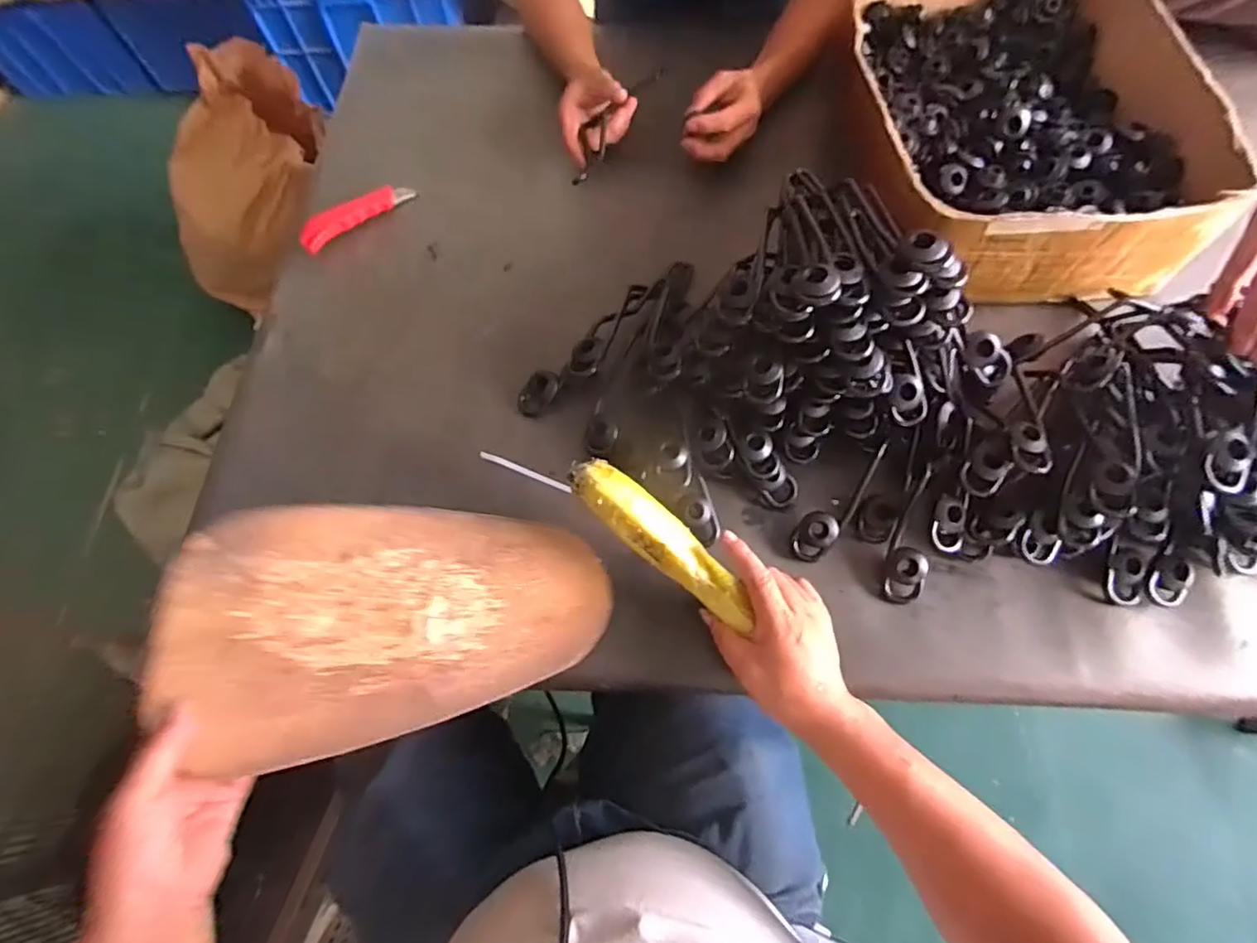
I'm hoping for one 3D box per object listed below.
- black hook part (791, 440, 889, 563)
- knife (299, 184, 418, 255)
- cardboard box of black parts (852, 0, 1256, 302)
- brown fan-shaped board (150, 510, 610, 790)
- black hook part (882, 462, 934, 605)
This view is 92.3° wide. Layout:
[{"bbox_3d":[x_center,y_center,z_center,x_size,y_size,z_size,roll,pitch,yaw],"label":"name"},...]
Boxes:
[{"bbox_3d":[0.198,0.029,0.557,0.034,0.021,0.128,40,95,17],"label":"black hook part"},{"bbox_3d":[-0.330,-0.317,0.736,0.029,0.027,0.152,37,60,17],"label":"knife"},{"bbox_3d":[0.422,-0.406,0.687,0.318,0.118,0.444,0,67,3],"label":"cardboard box of black parts"},{"bbox_3d":[-0.181,0.115,0.494,0.330,0.023,0.187,-4,68,-20],"label":"brown fan-shaped board"},{"bbox_3d":[0.254,0.058,0.542,0.033,0.015,0.123,10,89,7],"label":"black hook part"}]

